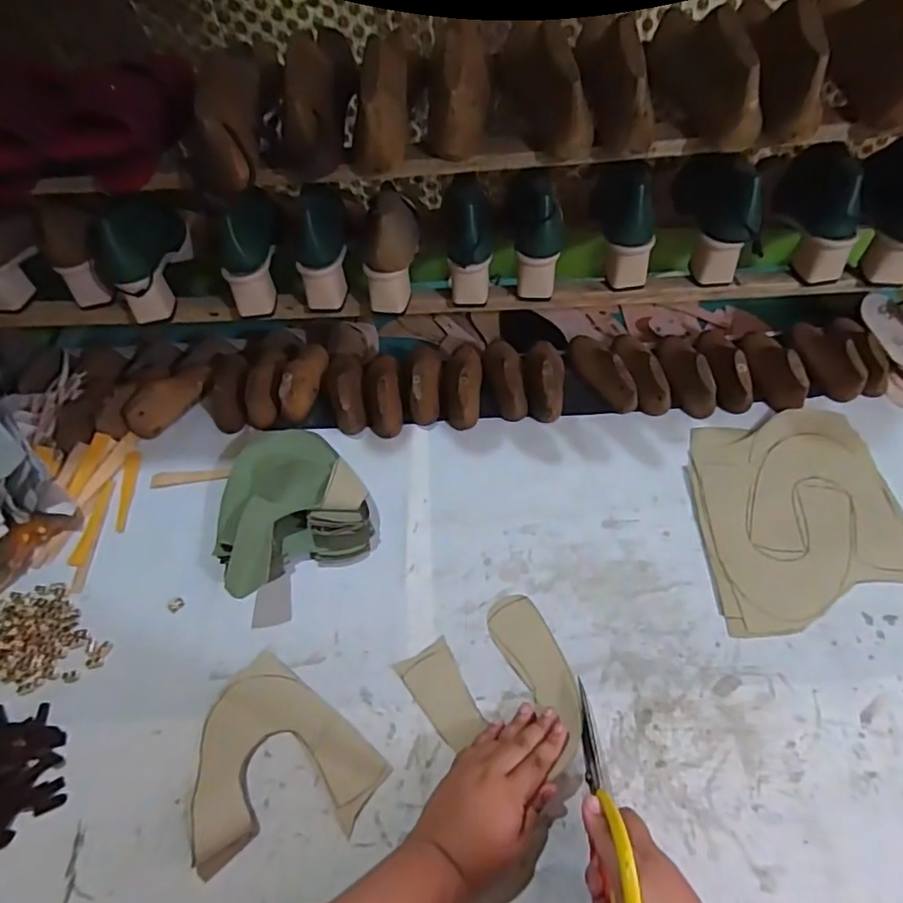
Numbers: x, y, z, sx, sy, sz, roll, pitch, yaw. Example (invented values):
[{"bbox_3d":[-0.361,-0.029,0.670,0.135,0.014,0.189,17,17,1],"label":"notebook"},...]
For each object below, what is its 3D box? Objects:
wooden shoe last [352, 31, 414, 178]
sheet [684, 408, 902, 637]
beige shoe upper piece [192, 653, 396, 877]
[{"bbox_3d":[-0.070,-0.364,0.578,0.057,0.075,0.183,6,76,10],"label":"wooden shoe last"},{"bbox_3d":[0.389,0.068,0.650,0.214,0.018,0.261,-2,54,4],"label":"sheet"},{"bbox_3d":[-0.172,0.294,0.527,0.179,0.031,0.155,30,63,24],"label":"beige shoe upper piece"}]

